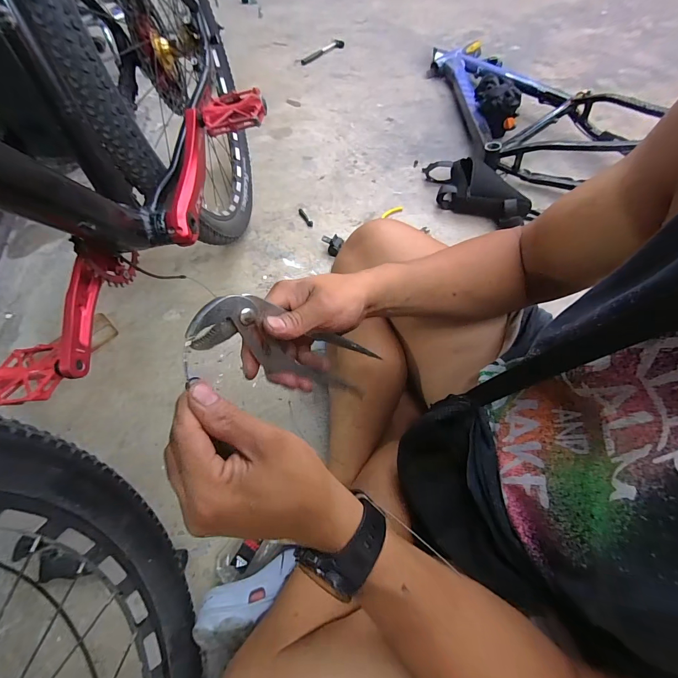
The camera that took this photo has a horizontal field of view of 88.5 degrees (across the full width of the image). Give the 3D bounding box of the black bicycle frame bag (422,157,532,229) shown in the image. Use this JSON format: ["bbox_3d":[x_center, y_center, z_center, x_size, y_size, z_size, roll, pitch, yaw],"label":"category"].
[{"bbox_3d":[0.347,-0.397,0.926,0.163,0.074,0.298,-18,58,-9],"label":"black bicycle frame bag"}]

